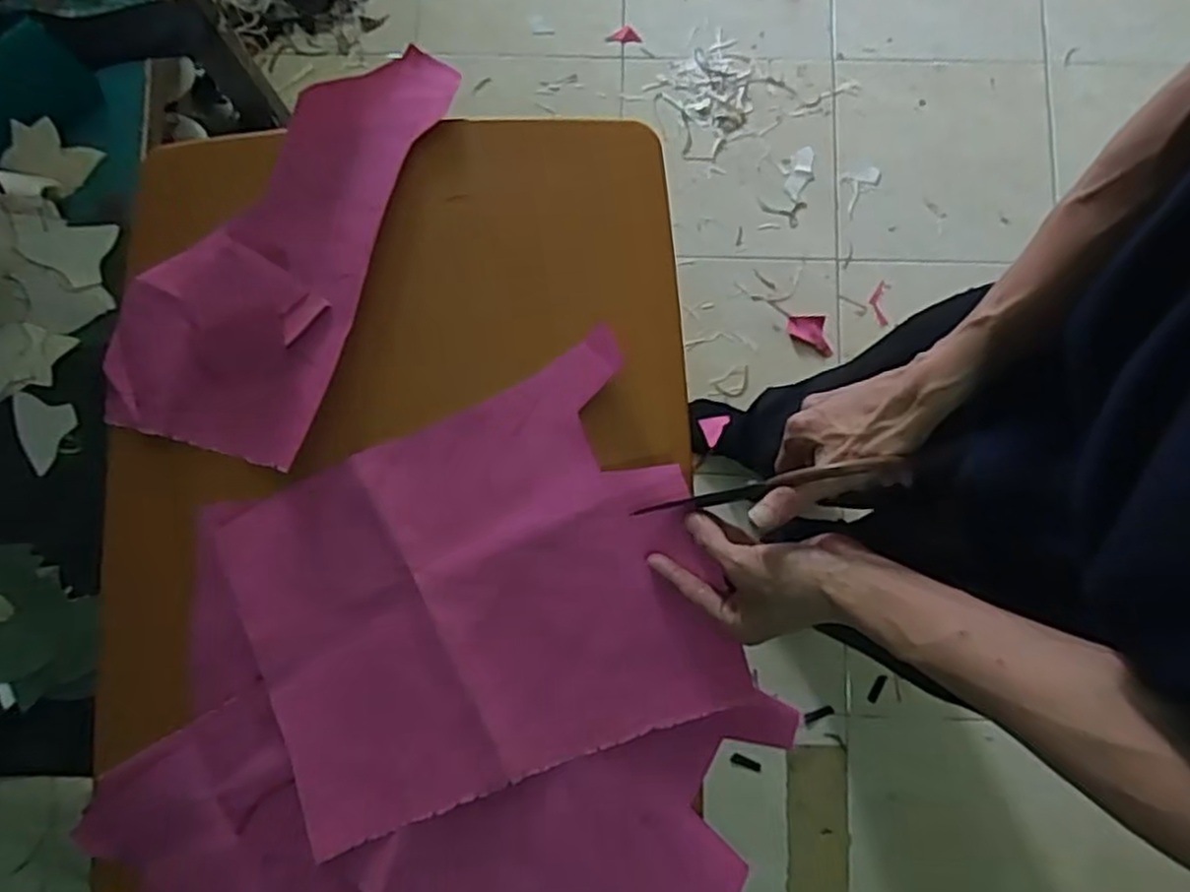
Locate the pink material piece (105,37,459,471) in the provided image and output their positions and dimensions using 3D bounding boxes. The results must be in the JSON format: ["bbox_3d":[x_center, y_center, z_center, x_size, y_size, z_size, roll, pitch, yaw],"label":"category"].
[{"bbox_3d":[-0.279,-0.185,0.661,0.186,0.022,0.386,19,83,2],"label":"pink material piece"}]

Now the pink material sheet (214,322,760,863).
[{"bbox_3d":[-0.094,0.113,0.590,0.341,0.038,0.290,-22,80,-3],"label":"pink material sheet"}]

